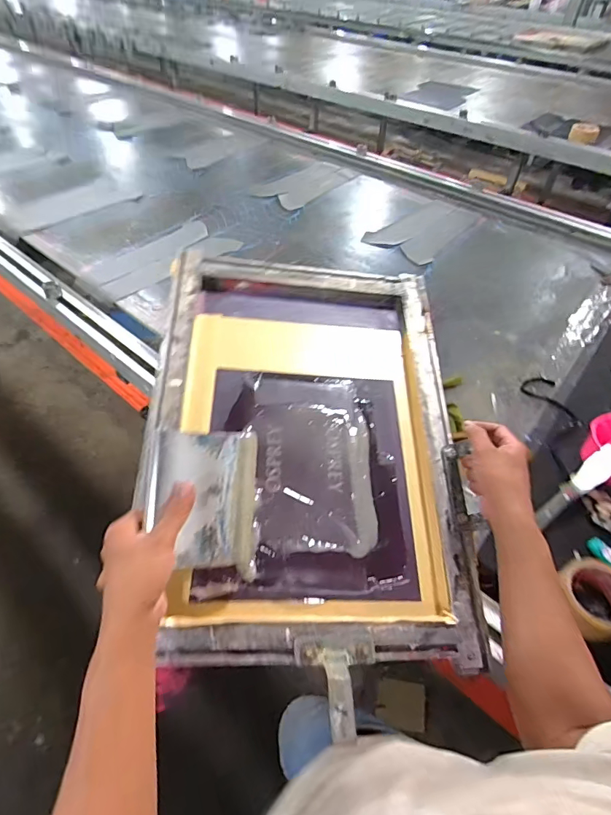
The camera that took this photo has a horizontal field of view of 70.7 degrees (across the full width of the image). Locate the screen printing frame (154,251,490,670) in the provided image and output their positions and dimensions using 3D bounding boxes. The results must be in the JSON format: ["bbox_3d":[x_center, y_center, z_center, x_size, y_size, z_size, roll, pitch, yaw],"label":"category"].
[{"bbox_3d":[0.004,0.026,0.583,0.390,0.047,0.548,3,61,-8],"label":"screen printing frame"}]

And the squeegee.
[{"bbox_3d":[-0.108,0.106,0.455,0.125,0.030,0.158,1,84,-30],"label":"squeegee"}]

